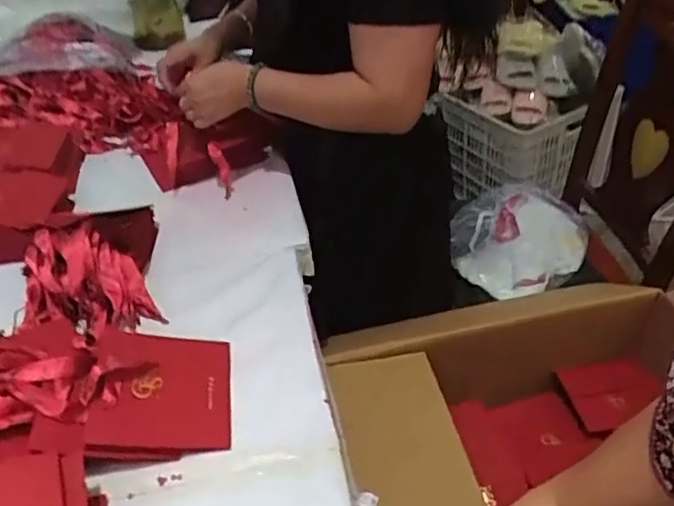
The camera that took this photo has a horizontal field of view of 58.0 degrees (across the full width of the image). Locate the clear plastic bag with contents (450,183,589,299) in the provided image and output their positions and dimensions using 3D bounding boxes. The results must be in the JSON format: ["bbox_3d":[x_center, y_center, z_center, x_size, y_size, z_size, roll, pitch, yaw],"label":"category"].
[{"bbox_3d":[0.390,-0.026,1.328,0.281,0.097,0.341,13,46,21],"label":"clear plastic bag with contents"}]

